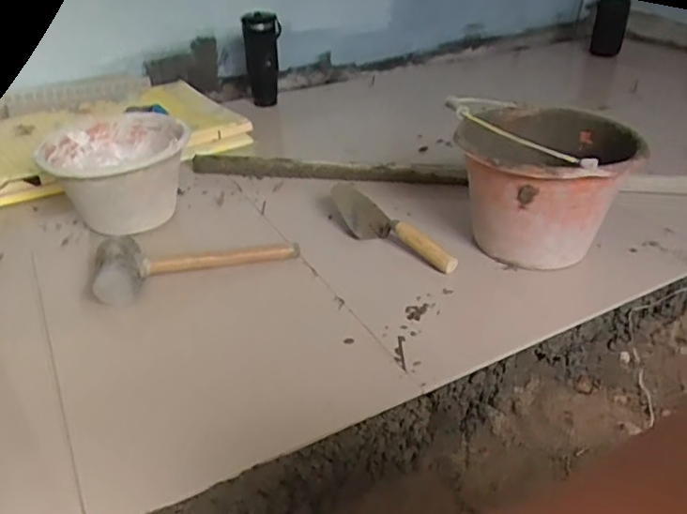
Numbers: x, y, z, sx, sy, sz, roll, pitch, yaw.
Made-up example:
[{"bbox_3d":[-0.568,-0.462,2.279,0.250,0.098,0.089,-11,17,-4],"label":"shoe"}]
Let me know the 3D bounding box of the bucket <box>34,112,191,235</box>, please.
[{"bbox_3d":[-0.382,-0.138,1.017,0.221,0.143,0.213,-10,34,-14],"label":"bucket"}]

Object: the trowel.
[{"bbox_3d":[0.076,-0.046,0.978,0.073,0.058,0.263,-25,40,-33],"label":"trowel"}]

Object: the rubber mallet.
[{"bbox_3d":[-0.215,0.008,0.890,0.302,0.069,0.084,-8,33,-10],"label":"rubber mallet"}]

